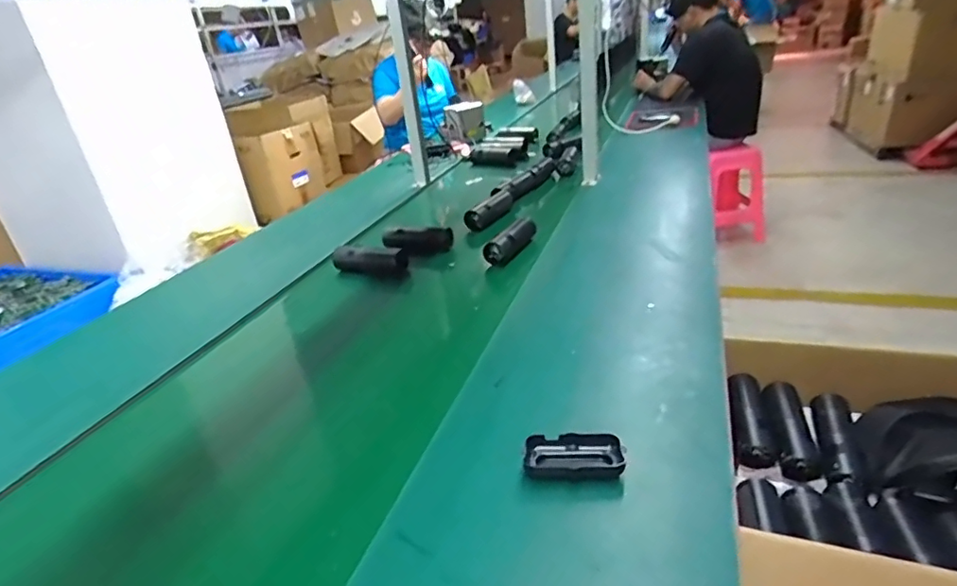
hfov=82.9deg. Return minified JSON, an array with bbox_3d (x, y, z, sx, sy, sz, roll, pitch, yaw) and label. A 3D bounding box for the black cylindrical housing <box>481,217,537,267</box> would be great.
[{"bbox_3d":[0.079,-0.113,1.214,0.065,0.066,0.165,6,29,24],"label":"black cylindrical housing"}]

